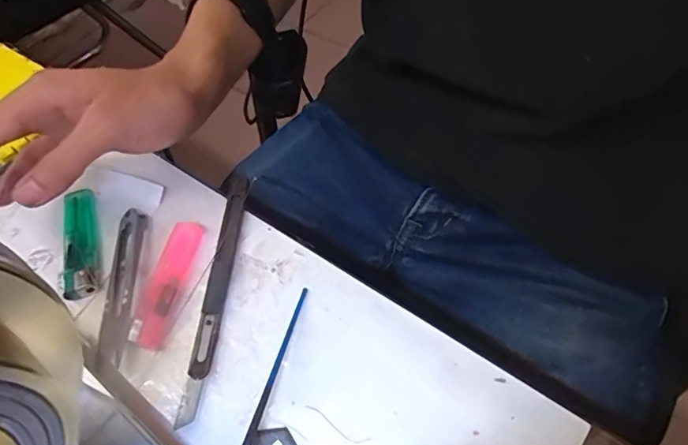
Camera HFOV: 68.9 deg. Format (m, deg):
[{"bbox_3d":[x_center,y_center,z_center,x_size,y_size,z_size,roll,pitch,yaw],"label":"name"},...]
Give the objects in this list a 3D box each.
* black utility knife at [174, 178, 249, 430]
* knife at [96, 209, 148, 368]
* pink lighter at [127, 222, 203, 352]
[{"bbox_3d":[-0.073,0.036,0.286,0.014,0.010,0.147,1,57,7],"label":"black utility knife"},{"bbox_3d":[-0.131,0.034,0.293,0.021,0.007,0.098,-9,56,1],"label":"knife"},{"bbox_3d":[-0.103,0.033,0.292,0.021,0.007,0.080,4,57,9],"label":"pink lighter"}]

